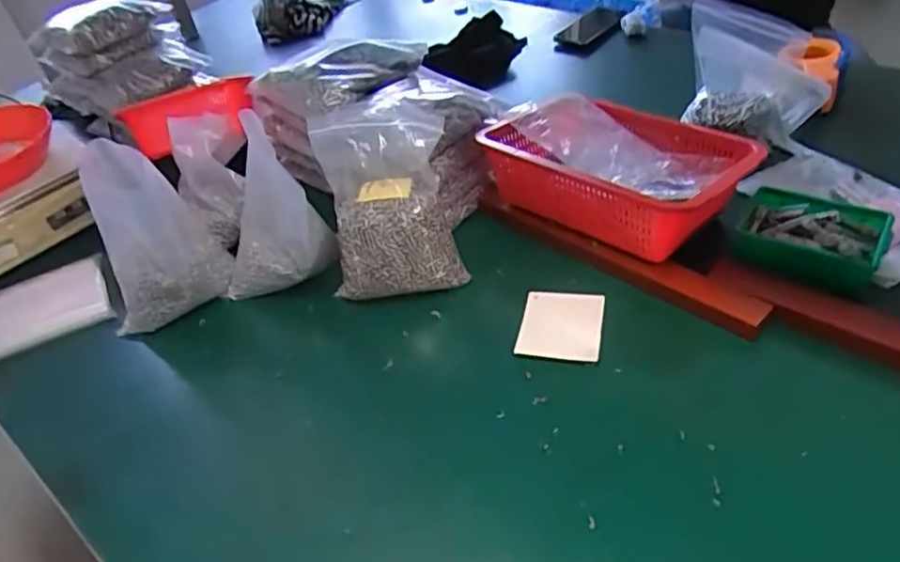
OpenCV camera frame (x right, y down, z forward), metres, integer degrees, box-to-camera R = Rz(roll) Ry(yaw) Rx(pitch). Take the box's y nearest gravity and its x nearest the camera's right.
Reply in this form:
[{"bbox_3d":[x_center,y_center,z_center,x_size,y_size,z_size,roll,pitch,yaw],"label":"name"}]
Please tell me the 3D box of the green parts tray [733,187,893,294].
[{"bbox_3d":[0.392,-0.052,0.716,0.138,0.047,0.097,20,45,29],"label":"green parts tray"}]

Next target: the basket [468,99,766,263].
[{"bbox_3d":[0.198,-0.143,0.808,0.306,0.094,0.223,23,47,32],"label":"basket"}]

